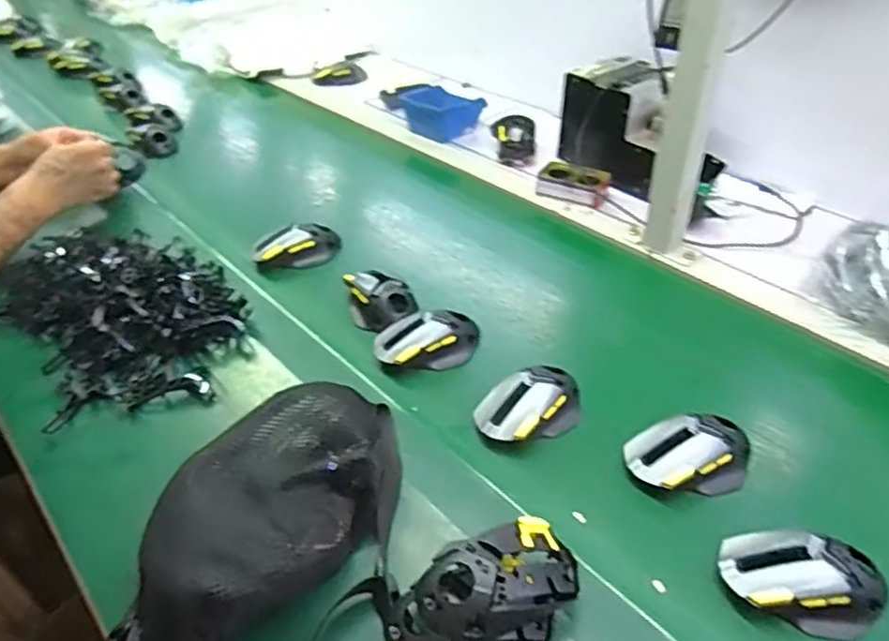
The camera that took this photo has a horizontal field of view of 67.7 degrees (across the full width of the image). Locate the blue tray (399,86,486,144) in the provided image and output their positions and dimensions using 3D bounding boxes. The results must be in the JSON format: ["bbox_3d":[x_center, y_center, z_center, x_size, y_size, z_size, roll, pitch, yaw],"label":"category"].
[{"bbox_3d":[-0.011,-0.378,1.199,0.099,0.058,0.152,-29,46,-30],"label":"blue tray"}]

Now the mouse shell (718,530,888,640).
[{"bbox_3d":[0.269,0.193,0.494,0.118,0.036,0.067,6,39,10],"label":"mouse shell"}]

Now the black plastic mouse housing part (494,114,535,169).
[{"bbox_3d":[0.117,-0.297,1.106,0.071,0.045,0.114,0,39,2],"label":"black plastic mouse housing part"}]

